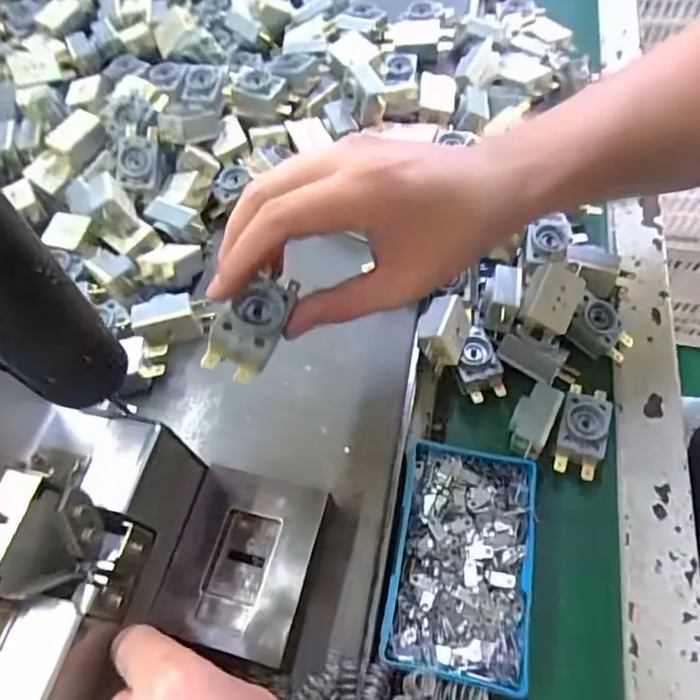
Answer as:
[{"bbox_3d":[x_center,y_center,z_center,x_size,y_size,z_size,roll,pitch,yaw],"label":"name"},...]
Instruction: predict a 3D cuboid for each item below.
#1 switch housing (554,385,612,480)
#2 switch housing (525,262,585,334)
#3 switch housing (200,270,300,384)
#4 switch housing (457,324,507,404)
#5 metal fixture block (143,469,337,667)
[{"bbox_3d":[0.138,0.045,0.327,0.027,0.014,0.057,12,61,12],"label":"switch housing"},{"bbox_3d":[0.126,-0.032,0.345,0.030,0.019,0.039,24,86,-11],"label":"switch housing"},{"bbox_3d":[-0.043,-0.012,0.242,0.029,0.018,0.048,13,62,4],"label":"switch housing"},{"bbox_3d":[0.081,0.010,0.354,0.025,0.018,0.045,-16,59,-5],"label":"switch housing"},{"bbox_3d":[-0.051,0.104,0.271,0.067,0.026,0.079,10,61,11],"label":"metal fixture block"}]

